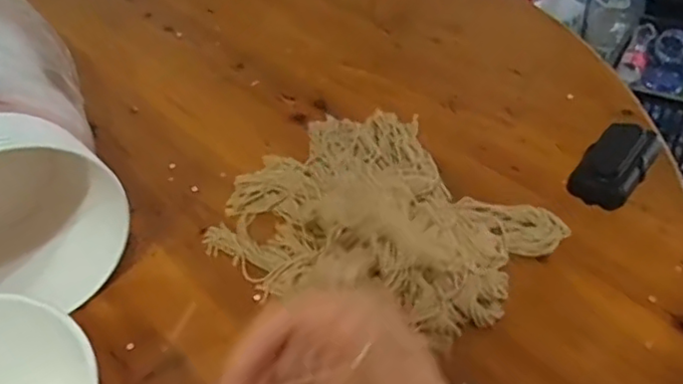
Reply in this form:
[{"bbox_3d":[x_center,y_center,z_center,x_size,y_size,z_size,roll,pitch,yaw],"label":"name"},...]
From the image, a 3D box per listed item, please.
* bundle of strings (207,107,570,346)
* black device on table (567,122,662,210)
[{"bbox_3d":[0.023,0.001,0.552,0.215,0.088,0.268,-36,50,-28],"label":"bundle of strings"},{"bbox_3d":[0.255,-0.029,0.600,0.051,0.025,0.100,28,52,32],"label":"black device on table"}]

